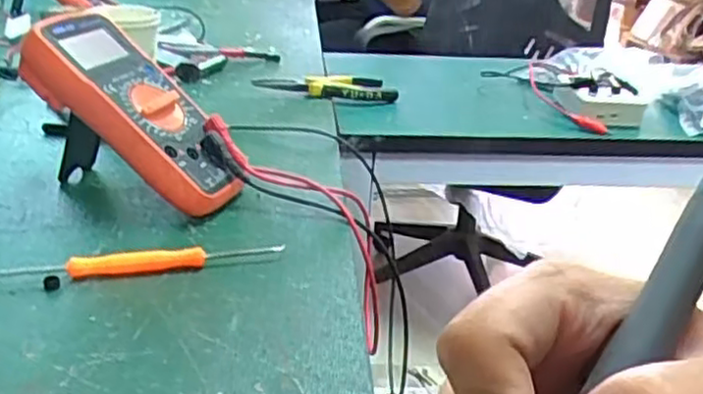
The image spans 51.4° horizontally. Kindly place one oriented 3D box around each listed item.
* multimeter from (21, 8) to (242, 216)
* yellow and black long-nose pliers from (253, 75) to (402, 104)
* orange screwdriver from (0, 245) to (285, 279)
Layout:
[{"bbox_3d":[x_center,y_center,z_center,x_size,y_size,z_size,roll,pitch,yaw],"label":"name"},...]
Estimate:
[{"bbox_3d":[-0.151,-0.057,0.516,0.170,0.043,0.085,46,31,-1],"label":"multimeter"},{"bbox_3d":[-0.027,-0.121,0.797,0.151,0.020,0.042,3,24,1],"label":"yellow and black long-nose pliers"},{"bbox_3d":[-0.129,0.038,0.435,0.172,0.012,0.018,-3,25,-13],"label":"orange screwdriver"}]

